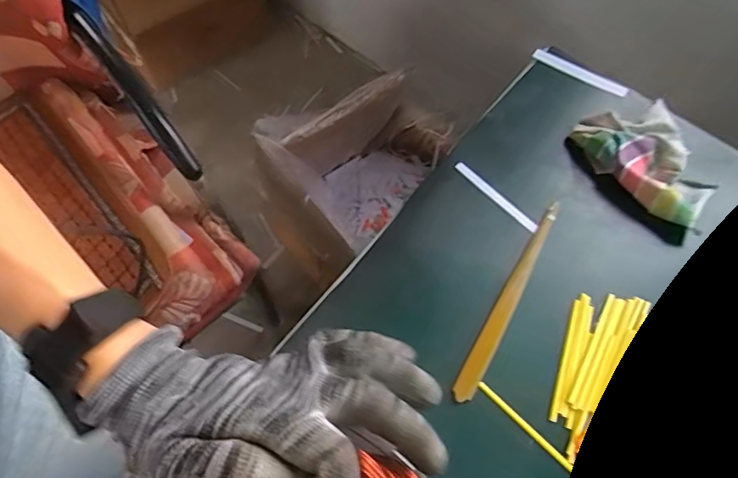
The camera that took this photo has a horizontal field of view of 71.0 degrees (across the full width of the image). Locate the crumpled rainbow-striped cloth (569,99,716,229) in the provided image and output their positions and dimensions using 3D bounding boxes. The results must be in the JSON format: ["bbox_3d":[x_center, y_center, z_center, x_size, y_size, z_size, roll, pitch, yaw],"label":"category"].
[{"bbox_3d":[0.284,-0.074,0.519,0.100,0.033,0.134,-16,64,-12],"label":"crumpled rainbow-striped cloth"}]

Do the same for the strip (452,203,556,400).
[{"bbox_3d":[0.129,0.050,0.464,0.018,0.008,0.211,30,64,11],"label":"strip"}]

